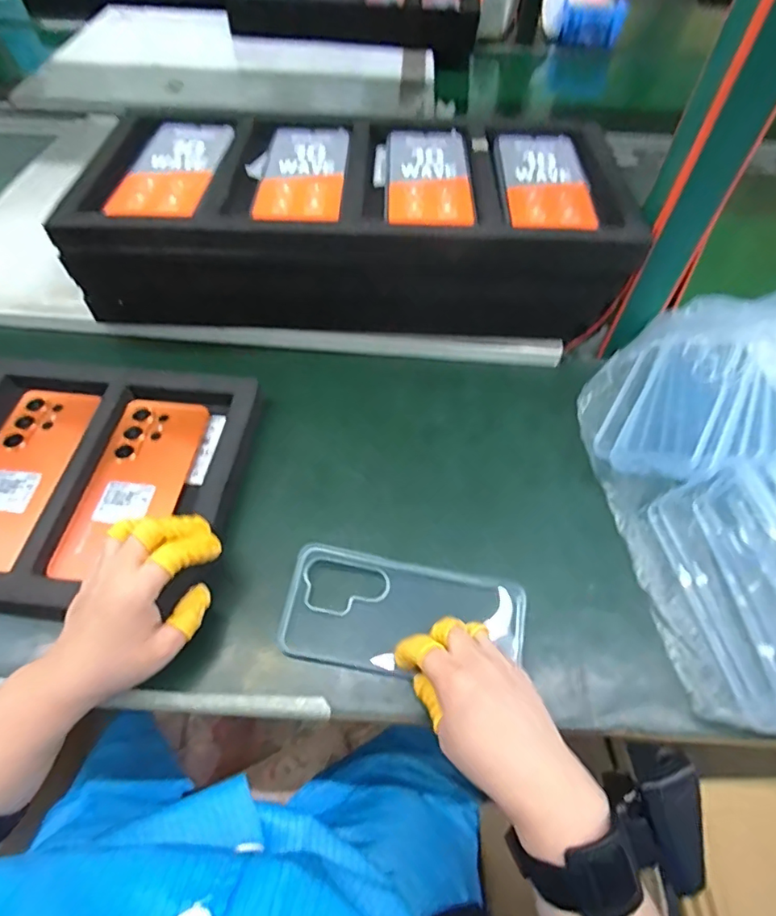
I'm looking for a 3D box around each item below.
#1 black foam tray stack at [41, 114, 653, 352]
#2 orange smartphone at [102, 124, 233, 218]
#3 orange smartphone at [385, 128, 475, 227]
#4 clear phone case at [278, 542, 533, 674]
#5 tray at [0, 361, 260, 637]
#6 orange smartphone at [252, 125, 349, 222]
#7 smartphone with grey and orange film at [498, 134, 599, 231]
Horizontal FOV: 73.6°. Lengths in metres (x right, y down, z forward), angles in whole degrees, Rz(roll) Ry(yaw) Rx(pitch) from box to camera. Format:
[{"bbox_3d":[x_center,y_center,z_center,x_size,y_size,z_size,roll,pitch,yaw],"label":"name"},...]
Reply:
[{"bbox_3d":[-0.033,-0.230,0.517,0.489,0.124,0.214,1,55,-1],"label":"black foam tray stack"},{"bbox_3d":[-0.199,-0.277,0.488,0.074,0.010,0.165,4,55,1],"label":"orange smartphone"},{"bbox_3d":[0.037,-0.266,0.486,0.076,0.008,0.160,1,55,-1],"label":"orange smartphone"},{"bbox_3d":[0.012,0.115,0.382,0.171,0.014,0.082,10,66,3],"label":"clear phone case"},{"bbox_3d":[-0.365,0.006,0.434,0.476,0.030,0.229,6,57,5],"label":"tray"},{"bbox_3d":[-0.078,-0.272,0.486,0.073,0.012,0.170,1,57,1],"label":"orange smartphone"},{"bbox_3d":[0.146,-0.262,0.484,0.076,0.009,0.161,3,55,0],"label":"smartphone with grey and orange film"}]

